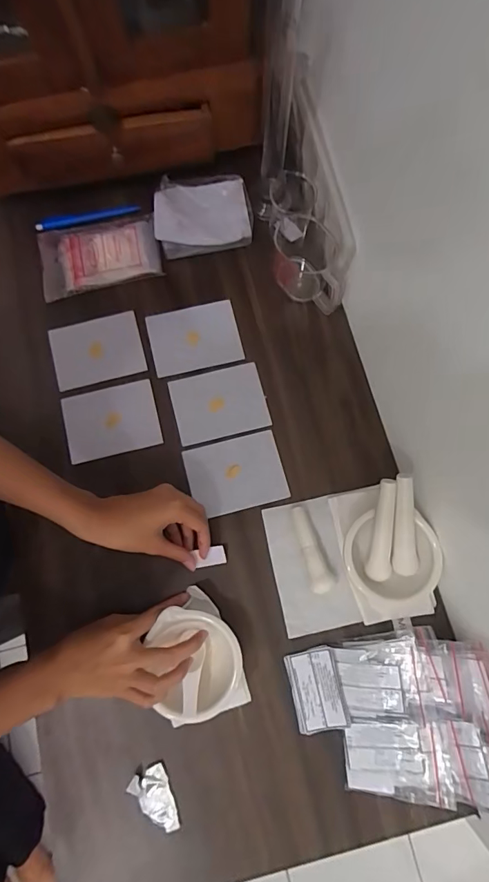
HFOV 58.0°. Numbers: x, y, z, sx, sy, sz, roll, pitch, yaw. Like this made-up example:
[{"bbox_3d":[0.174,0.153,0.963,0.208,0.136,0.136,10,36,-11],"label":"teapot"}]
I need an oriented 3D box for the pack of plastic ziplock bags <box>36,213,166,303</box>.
[{"bbox_3d":[-0.191,-0.244,0.575,0.155,0.019,0.094,-12,77,-3],"label":"pack of plastic ziplock bags"}]

